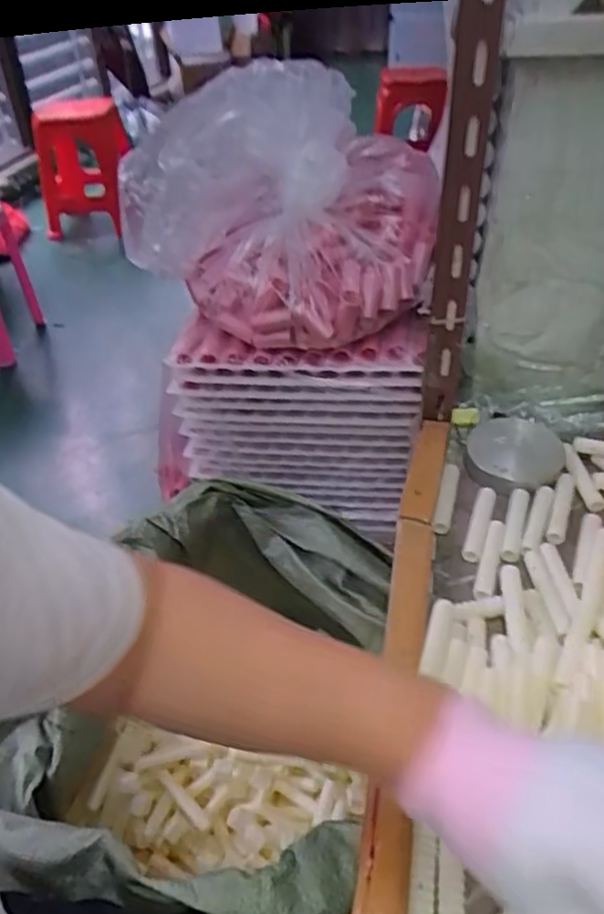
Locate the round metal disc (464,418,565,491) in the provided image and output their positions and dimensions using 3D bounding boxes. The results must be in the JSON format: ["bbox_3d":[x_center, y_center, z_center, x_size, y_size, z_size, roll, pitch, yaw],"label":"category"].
[{"bbox_3d":[0.201,-0.008,0.650,0.084,0.020,0.101,8,40,13],"label":"round metal disc"}]

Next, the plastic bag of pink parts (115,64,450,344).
[{"bbox_3d":[-0.020,-0.297,0.772,0.280,0.216,0.339,-30,46,-30],"label":"plastic bag of pink parts"}]

